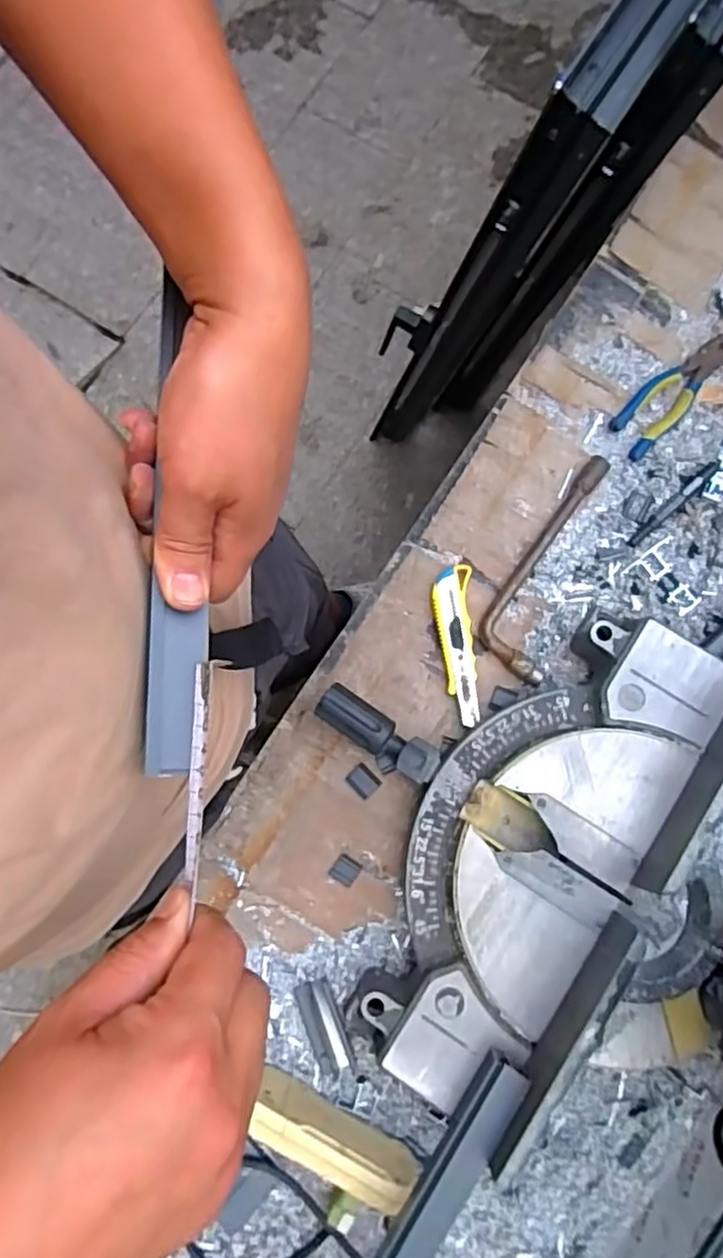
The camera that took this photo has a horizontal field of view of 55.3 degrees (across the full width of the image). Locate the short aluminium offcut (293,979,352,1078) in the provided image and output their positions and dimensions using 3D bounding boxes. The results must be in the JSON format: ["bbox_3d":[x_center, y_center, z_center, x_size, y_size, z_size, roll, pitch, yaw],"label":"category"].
[{"bbox_3d":[-0.037,0.388,0.671,0.033,0.004,0.086,-21,80,-3],"label":"short aluminium offcut"}]

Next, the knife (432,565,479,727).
[{"bbox_3d":[0.099,0.017,0.724,0.038,0.016,0.165,-4,80,0],"label":"knife"}]

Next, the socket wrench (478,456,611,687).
[{"bbox_3d":[0.191,-0.073,0.740,0.074,0.021,0.258,19,81,4],"label":"socket wrench"}]

